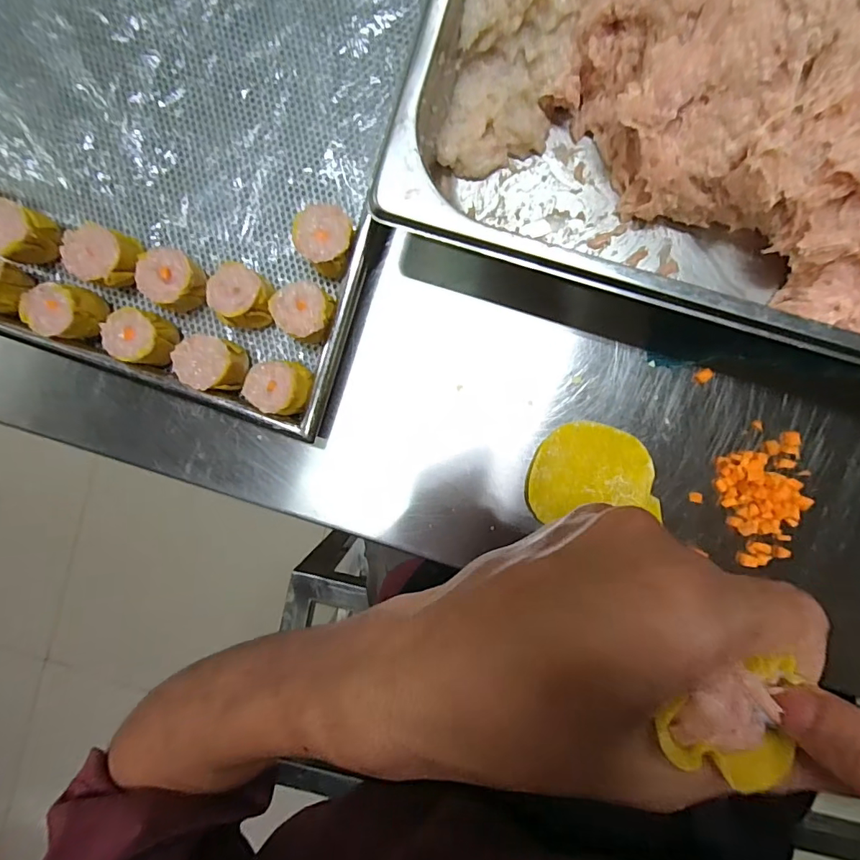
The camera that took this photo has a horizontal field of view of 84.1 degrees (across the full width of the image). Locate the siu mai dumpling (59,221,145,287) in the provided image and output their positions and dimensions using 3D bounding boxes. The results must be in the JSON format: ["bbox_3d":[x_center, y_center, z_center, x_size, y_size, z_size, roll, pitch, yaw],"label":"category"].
[{"bbox_3d":[-0.211,-0.113,0.314,0.041,0.028,0.035,11,94,2],"label":"siu mai dumpling"}]

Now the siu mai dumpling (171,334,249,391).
[{"bbox_3d":[-0.140,-0.043,0.311,0.041,0.035,0.032,9,94,3],"label":"siu mai dumpling"}]

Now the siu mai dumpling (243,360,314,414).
[{"bbox_3d":[-0.095,-0.028,0.310,0.039,0.034,0.033,11,94,2],"label":"siu mai dumpling"}]

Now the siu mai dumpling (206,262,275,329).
[{"bbox_3d":[-0.120,-0.085,0.310,0.039,0.031,0.037,8,94,3],"label":"siu mai dumpling"}]

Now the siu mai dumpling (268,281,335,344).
[{"bbox_3d":[-0.078,-0.074,0.305,0.036,0.035,0.033,25,95,1],"label":"siu mai dumpling"}]

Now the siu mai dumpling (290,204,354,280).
[{"bbox_3d":[-0.064,-0.119,0.302,0.037,0.038,0.035,0,94,3],"label":"siu mai dumpling"}]

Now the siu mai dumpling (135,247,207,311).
[{"bbox_3d":[-0.165,-0.097,0.312,0.039,0.031,0.035,28,95,1],"label":"siu mai dumpling"}]

